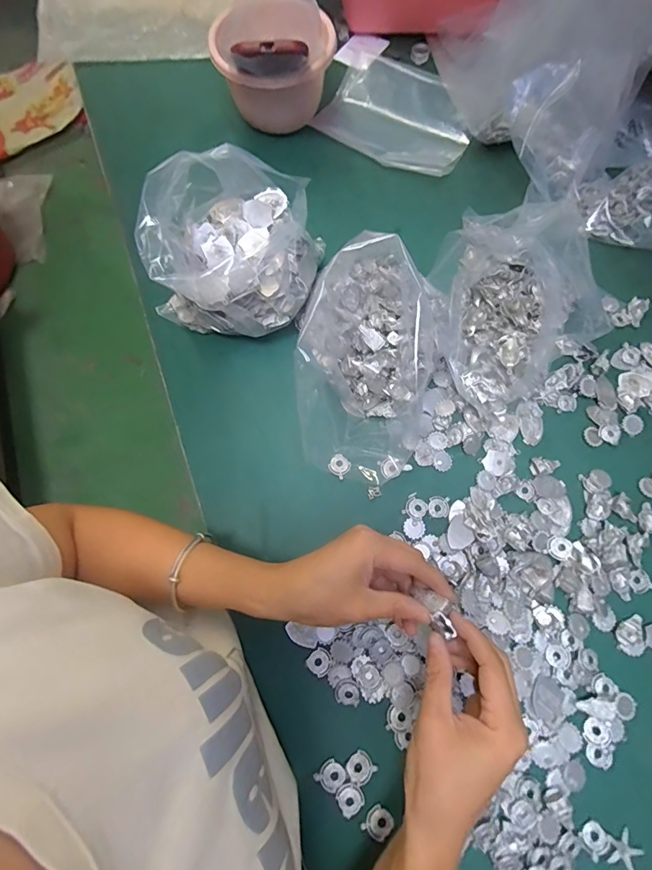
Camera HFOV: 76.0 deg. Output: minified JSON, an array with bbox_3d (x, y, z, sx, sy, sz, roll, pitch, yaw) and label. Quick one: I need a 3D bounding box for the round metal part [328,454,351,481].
[{"bbox_3d":[0.014,0.031,0.428,0.020,0.004,0.021,35,76,10],"label":"round metal part"}]

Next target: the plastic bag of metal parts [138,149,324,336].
[{"bbox_3d":[-0.088,-0.173,0.415,0.165,0.140,0.123,-35,76,-10],"label":"plastic bag of metal parts"}]

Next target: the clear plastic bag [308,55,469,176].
[{"bbox_3d":[0.096,-0.424,0.555,0.198,0.036,0.144,30,75,9],"label":"clear plastic bag"}]

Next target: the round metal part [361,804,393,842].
[{"bbox_3d":[0.043,0.314,0.337,0.021,0.004,0.022,0,73,0],"label":"round metal part"}]

